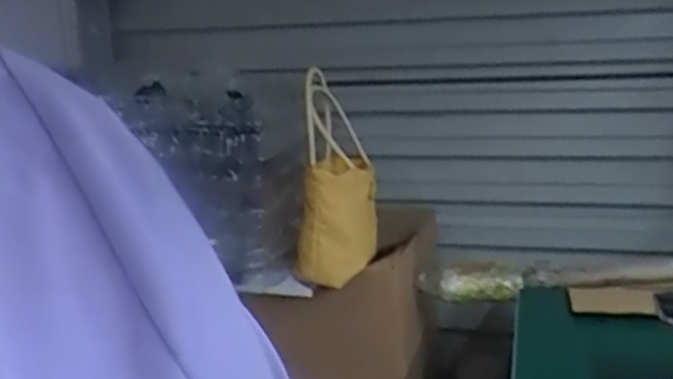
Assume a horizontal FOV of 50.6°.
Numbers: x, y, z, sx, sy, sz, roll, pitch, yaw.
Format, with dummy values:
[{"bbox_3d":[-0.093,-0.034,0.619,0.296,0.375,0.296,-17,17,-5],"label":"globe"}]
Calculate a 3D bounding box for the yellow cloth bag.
[{"bbox_3d":[-0.002,-0.017,0.894,0.069,0.273,0.129,-20,-24,36],"label":"yellow cloth bag"}]

